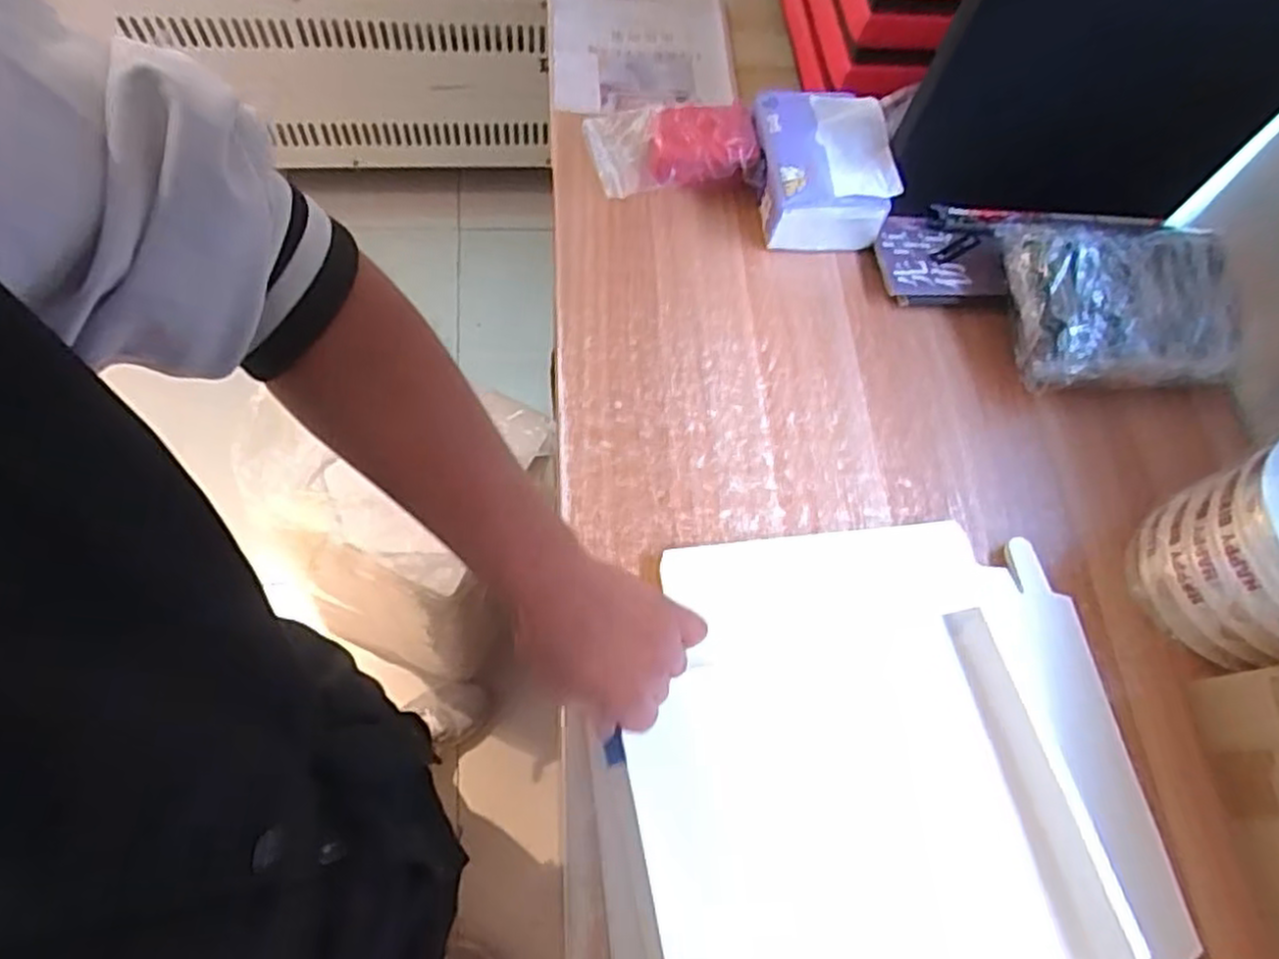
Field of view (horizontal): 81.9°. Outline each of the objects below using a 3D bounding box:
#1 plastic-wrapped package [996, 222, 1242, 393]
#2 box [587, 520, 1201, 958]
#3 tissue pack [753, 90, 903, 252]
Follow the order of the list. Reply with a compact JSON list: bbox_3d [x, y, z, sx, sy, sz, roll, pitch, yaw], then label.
[{"bbox_3d":[0.416,-0.156,0.639,0.192,0.060,0.167,3,65,-4],"label":"plastic-wrapped package"},{"bbox_3d":[0.164,0.197,0.468,0.351,0.035,0.359,-6,66,-6],"label":"box"},{"bbox_3d":[0.164,-0.288,0.672,0.112,0.059,0.134,-2,66,-6],"label":"tissue pack"}]

